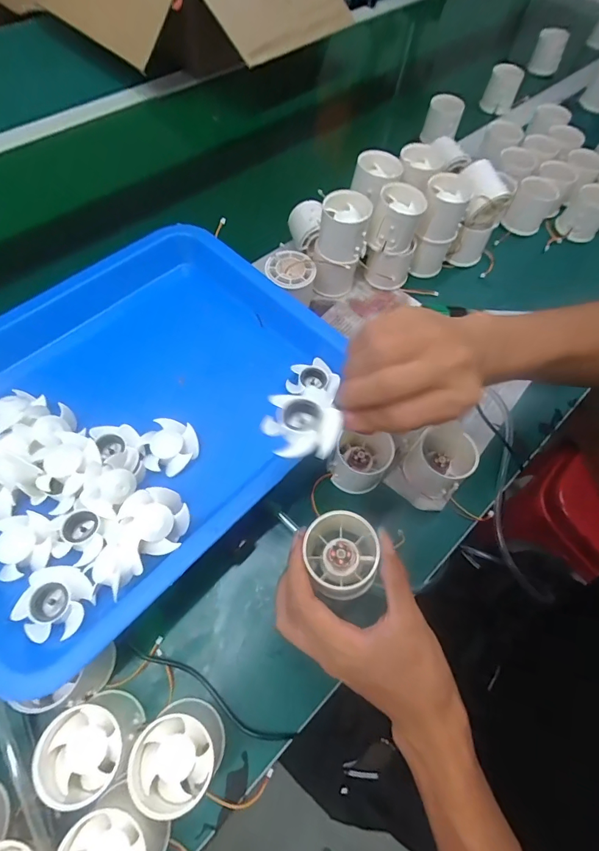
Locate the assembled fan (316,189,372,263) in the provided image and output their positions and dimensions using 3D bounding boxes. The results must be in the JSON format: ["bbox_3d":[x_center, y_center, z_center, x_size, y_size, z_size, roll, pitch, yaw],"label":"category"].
[{"bbox_3d":[0.046,-0.210,0.433,0.049,0.055,0.049,8,63,0],"label":"assembled fan"}]

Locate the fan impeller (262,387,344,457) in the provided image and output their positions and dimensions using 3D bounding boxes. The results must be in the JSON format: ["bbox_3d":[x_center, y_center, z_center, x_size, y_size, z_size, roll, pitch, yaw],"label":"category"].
[{"bbox_3d":[0.001,-0.002,0.233,0.043,0.014,0.040,2,63,-3],"label":"fan impeller"}]

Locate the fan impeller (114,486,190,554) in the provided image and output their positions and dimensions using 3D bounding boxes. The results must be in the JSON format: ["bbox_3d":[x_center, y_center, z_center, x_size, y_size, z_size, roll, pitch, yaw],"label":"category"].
[{"bbox_3d":[-0.098,0.062,0.273,0.043,0.016,0.042,2,63,-3],"label":"fan impeller"}]

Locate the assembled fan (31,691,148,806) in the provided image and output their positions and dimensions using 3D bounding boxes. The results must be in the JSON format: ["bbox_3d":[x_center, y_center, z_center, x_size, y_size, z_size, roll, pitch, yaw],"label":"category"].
[{"bbox_3d":[-0.137,0.211,0.270,0.052,0.052,0.052,2,63,-3],"label":"assembled fan"}]

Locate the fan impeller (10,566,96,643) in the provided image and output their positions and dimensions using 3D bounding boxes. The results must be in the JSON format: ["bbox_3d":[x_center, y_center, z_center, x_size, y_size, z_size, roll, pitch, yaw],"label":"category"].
[{"bbox_3d":[-0.158,0.113,0.261,0.038,0.015,0.042,11,63,2],"label":"fan impeller"}]

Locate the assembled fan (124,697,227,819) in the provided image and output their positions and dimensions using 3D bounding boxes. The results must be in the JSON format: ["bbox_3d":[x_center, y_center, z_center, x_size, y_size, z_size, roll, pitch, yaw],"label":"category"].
[{"bbox_3d":[-0.080,0.220,0.272,0.051,0.050,0.052,2,63,-3],"label":"assembled fan"}]

